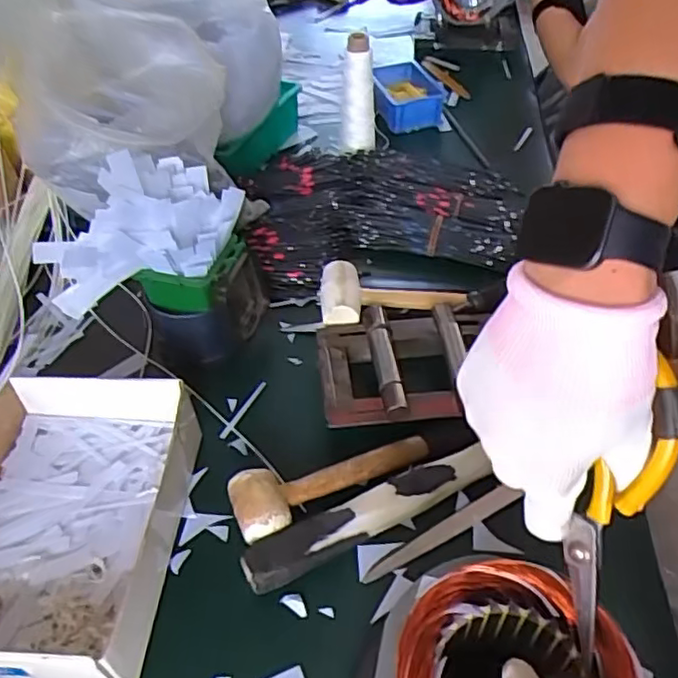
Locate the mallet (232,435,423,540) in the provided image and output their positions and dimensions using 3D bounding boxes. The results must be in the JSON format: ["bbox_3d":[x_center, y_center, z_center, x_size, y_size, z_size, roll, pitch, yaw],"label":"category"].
[{"bbox_3d":[-0.006,0.122,0.569,0.183,0.046,0.060,-21,48,-18],"label":"mallet"}]

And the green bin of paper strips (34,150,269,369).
[{"bbox_3d":[-0.178,-0.075,0.652,0.185,0.210,0.115,-1,45,0],"label":"green bin of paper strips"}]

